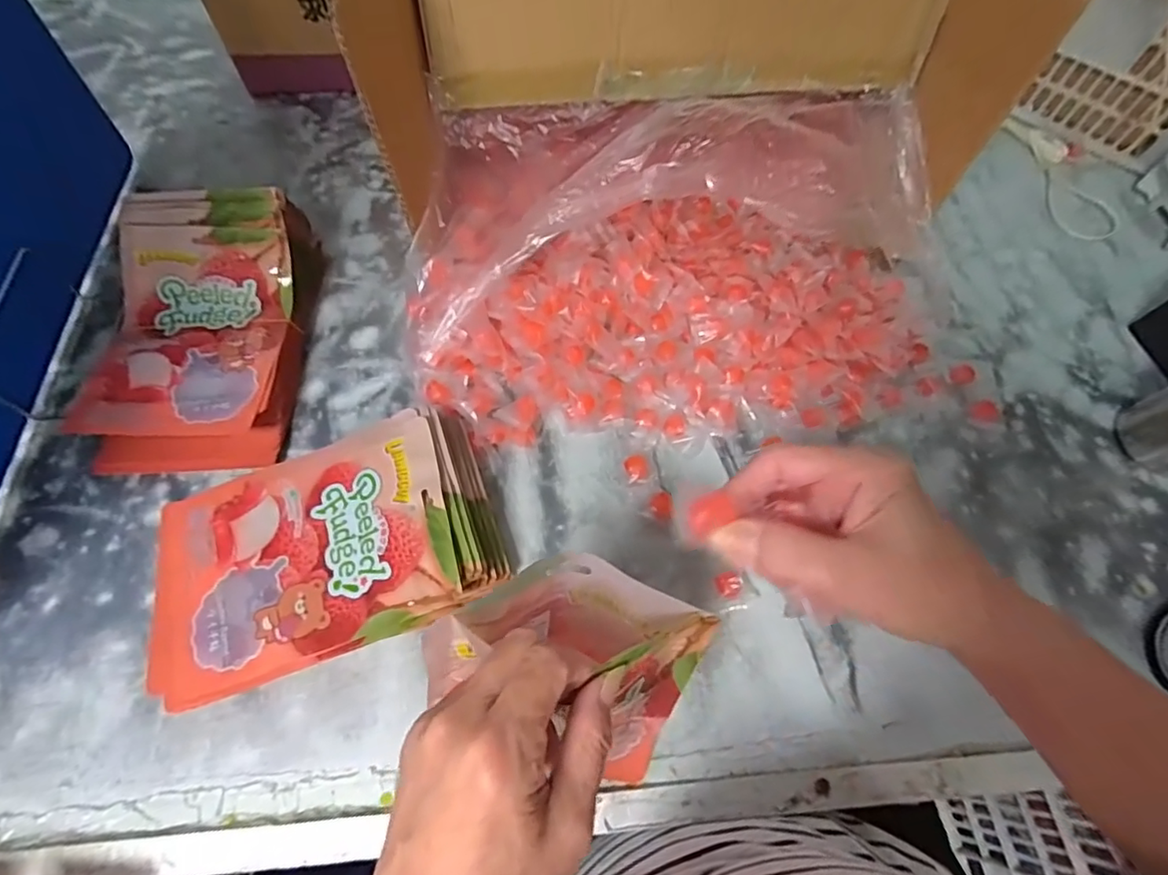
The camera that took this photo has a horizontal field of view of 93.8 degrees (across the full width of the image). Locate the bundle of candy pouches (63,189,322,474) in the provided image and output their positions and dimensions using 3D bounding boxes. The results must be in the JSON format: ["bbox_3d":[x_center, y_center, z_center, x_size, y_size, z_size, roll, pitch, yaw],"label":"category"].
[{"bbox_3d":[-0.362,-0.105,0.514,0.168,0.083,0.269,-2,64,-2],"label":"bundle of candy pouches"}]

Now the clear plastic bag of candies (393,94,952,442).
[{"bbox_3d":[0.097,-0.147,0.498,0.511,0.169,0.317,-4,64,-3],"label":"clear plastic bag of candies"}]

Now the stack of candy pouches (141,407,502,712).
[{"bbox_3d":[-0.205,0.091,0.431,0.268,0.064,0.164,-19,65,-11],"label":"stack of candy pouches"}]

